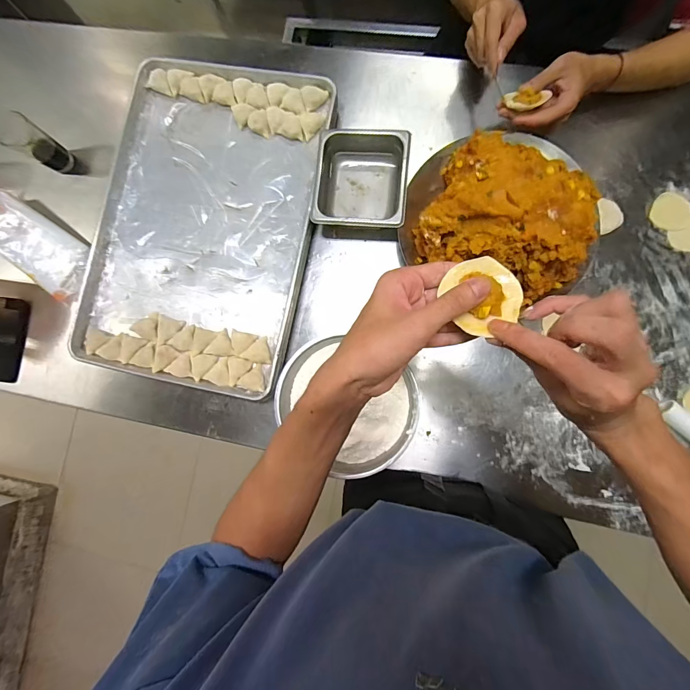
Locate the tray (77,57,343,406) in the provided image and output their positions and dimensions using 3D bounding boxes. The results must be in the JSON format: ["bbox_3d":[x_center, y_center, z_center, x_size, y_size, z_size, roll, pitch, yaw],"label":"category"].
[{"bbox_3d":[-0.266,-0.233,0.666,0.411,0.050,0.609,10,85,5],"label":"tray"}]

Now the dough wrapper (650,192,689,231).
[{"bbox_3d":[0.560,-0.228,0.602,0.064,0.004,0.065,28,87,6],"label":"dough wrapper"}]

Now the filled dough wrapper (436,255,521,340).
[{"bbox_3d":[0.115,-0.043,0.291,0.060,0.012,0.062,0,84,4],"label":"filled dough wrapper"}]

